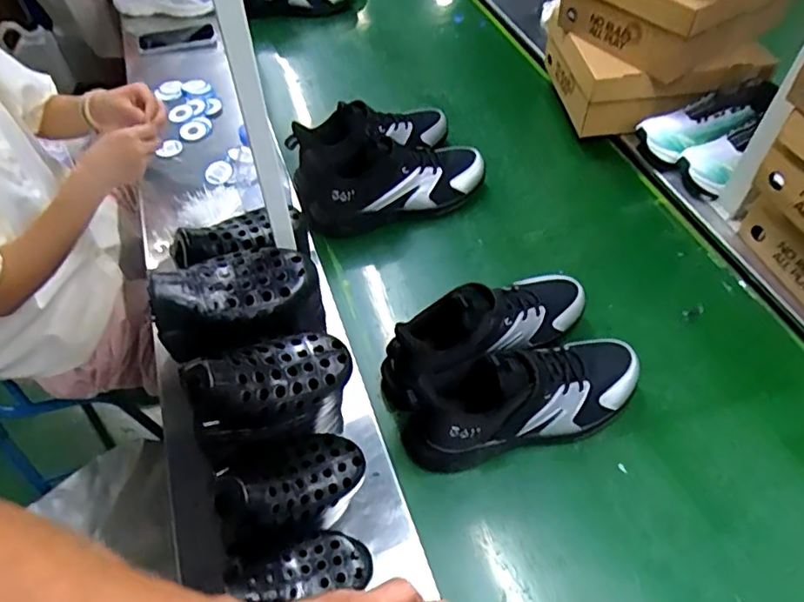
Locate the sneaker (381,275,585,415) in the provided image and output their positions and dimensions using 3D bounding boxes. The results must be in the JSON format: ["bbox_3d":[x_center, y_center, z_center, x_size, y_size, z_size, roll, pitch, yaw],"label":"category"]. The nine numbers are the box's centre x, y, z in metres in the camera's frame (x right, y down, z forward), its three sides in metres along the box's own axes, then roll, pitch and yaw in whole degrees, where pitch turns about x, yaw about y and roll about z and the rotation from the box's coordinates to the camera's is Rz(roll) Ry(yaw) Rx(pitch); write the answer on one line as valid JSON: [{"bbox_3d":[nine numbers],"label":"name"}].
[{"bbox_3d":[0.108,0.033,0.716,0.281,0.135,0.105,-27,57,-18],"label":"sneaker"}]

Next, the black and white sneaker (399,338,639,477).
[{"bbox_3d":[0.143,0.106,0.660,0.283,0.123,0.102,-11,54,-8],"label":"black and white sneaker"}]

